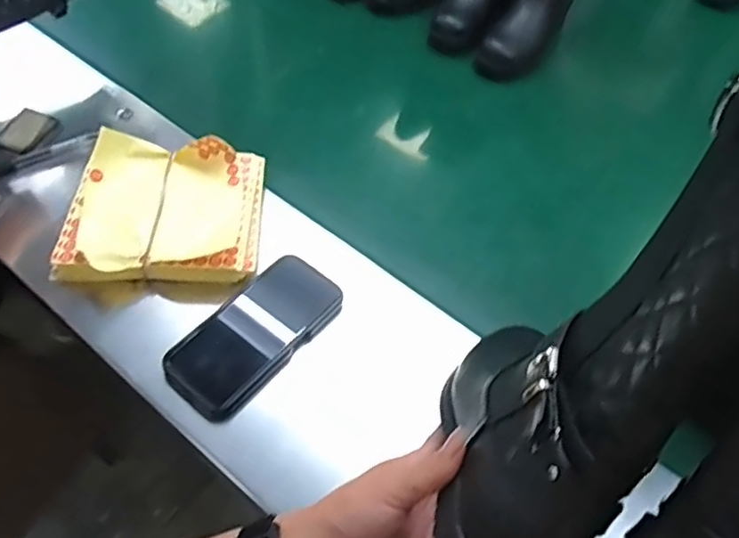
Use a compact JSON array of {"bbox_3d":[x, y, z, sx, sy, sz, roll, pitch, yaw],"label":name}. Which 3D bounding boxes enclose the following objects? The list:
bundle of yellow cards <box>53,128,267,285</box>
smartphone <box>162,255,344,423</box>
[{"bbox_3d":[-0.205,-0.065,0.610,0.186,0.040,0.160,0,55,-3],"label":"bundle of yellow cards"},{"bbox_3d":[-0.104,0.055,0.554,0.083,0.017,0.165,34,60,19],"label":"smartphone"}]

